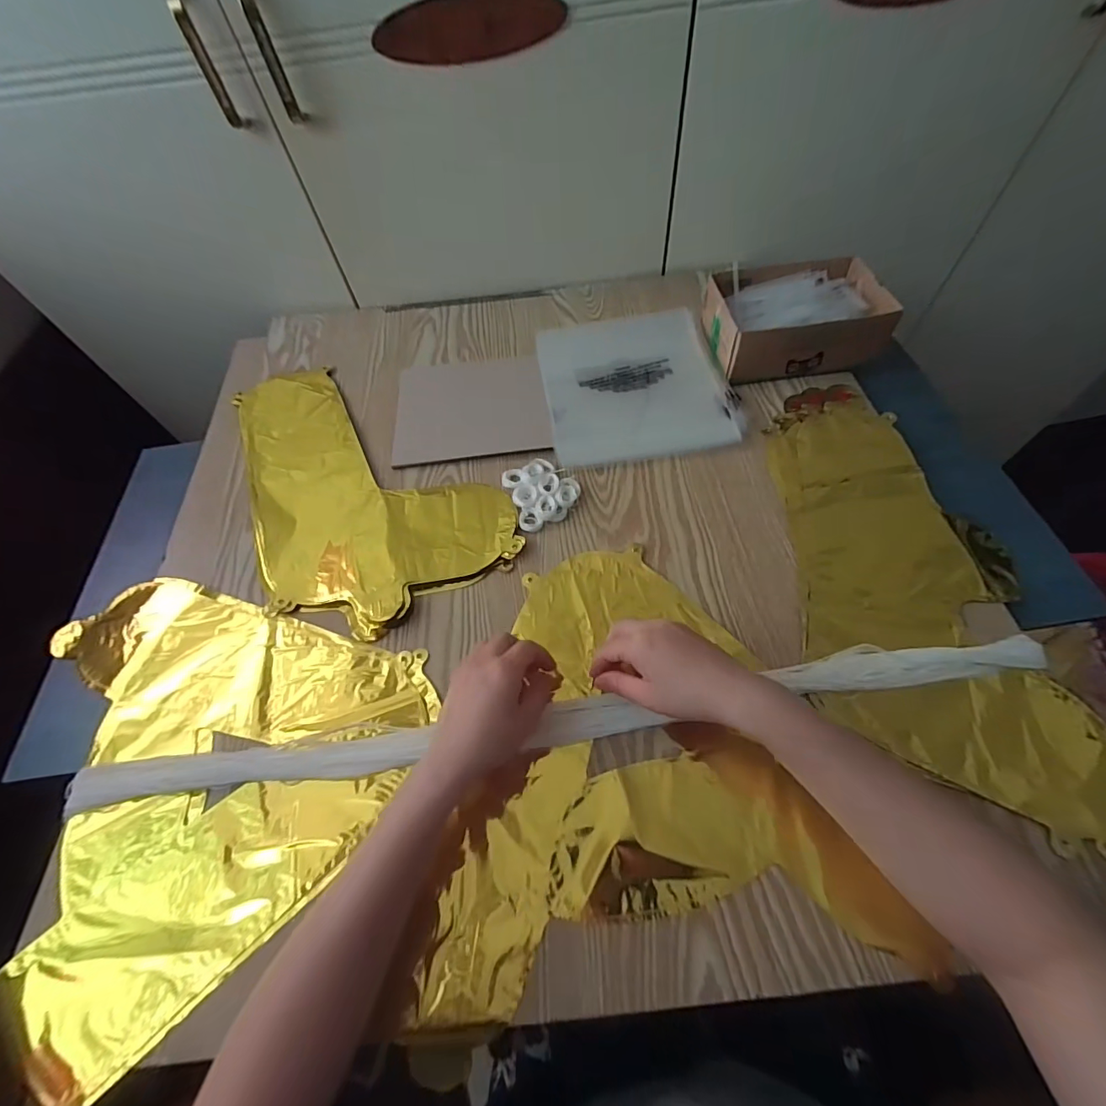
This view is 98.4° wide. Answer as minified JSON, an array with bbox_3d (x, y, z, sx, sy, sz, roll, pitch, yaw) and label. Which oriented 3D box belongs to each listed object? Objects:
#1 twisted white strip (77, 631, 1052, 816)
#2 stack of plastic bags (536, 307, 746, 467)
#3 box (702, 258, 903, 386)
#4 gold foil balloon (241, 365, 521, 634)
[{"bbox_3d":[0.005,0.140,0.393,0.787,0.032,0.033,-9,59,0],"label":"twisted white strip"},{"bbox_3d":[0.096,-0.210,0.582,0.208,0.017,0.230,-8,59,0],"label":"stack of plastic bags"},{"bbox_3d":[0.286,-0.288,0.581,0.189,0.064,0.158,-8,59,0],"label":"box"},{"bbox_3d":[-0.244,-0.071,0.529,0.418,0.011,0.217,36,68,23],"label":"gold foil balloon"}]

